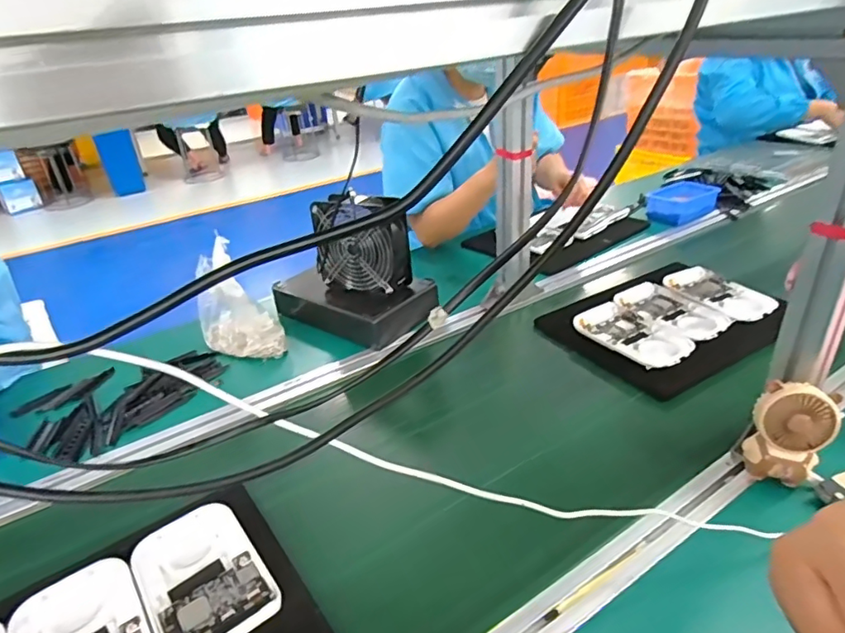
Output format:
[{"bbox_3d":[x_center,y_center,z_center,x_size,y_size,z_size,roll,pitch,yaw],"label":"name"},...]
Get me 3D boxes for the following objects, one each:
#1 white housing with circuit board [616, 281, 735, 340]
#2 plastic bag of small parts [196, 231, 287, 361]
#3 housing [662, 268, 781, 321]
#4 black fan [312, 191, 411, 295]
[{"bbox_3d":[0.386,-0.011,0.840,0.088,0.011,0.162,-22,34,-29],"label":"white housing with circuit board"},{"bbox_3d":[-0.288,-0.019,0.845,0.139,0.158,0.086,15,34,29],"label":"plastic bag of small parts"},{"bbox_3d":[0.475,-0.039,0.867,0.091,0.014,0.161,-13,31,-15],"label":"housing"},{"bbox_3d":[-0.098,-0.117,0.868,0.141,0.138,0.053,9,32,22],"label":"black fan"}]

